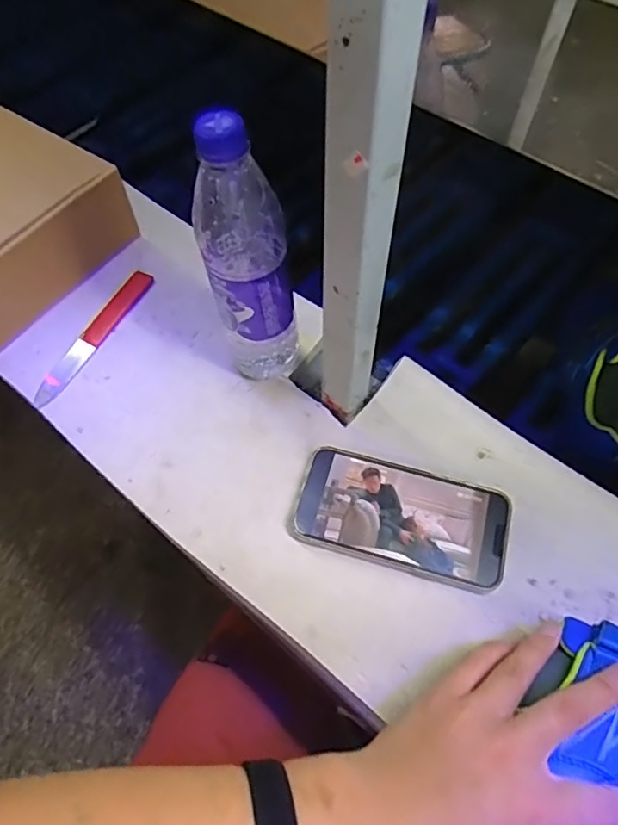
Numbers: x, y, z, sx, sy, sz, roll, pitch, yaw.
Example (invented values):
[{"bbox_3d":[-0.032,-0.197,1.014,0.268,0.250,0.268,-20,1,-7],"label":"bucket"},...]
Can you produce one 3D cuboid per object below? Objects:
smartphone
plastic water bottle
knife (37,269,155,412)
[{"bbox_3d":[0.073,0.080,0.446,0.161,0.012,0.083,14,61,9],"label":"smartphone"},{"bbox_3d":[-0.044,-0.104,0.427,0.064,0.228,0.052,-10,61,-5],"label":"plastic water bottle"},{"bbox_3d":[-0.206,-0.075,0.541,0.025,0.004,0.167,25,63,14],"label":"knife"}]

